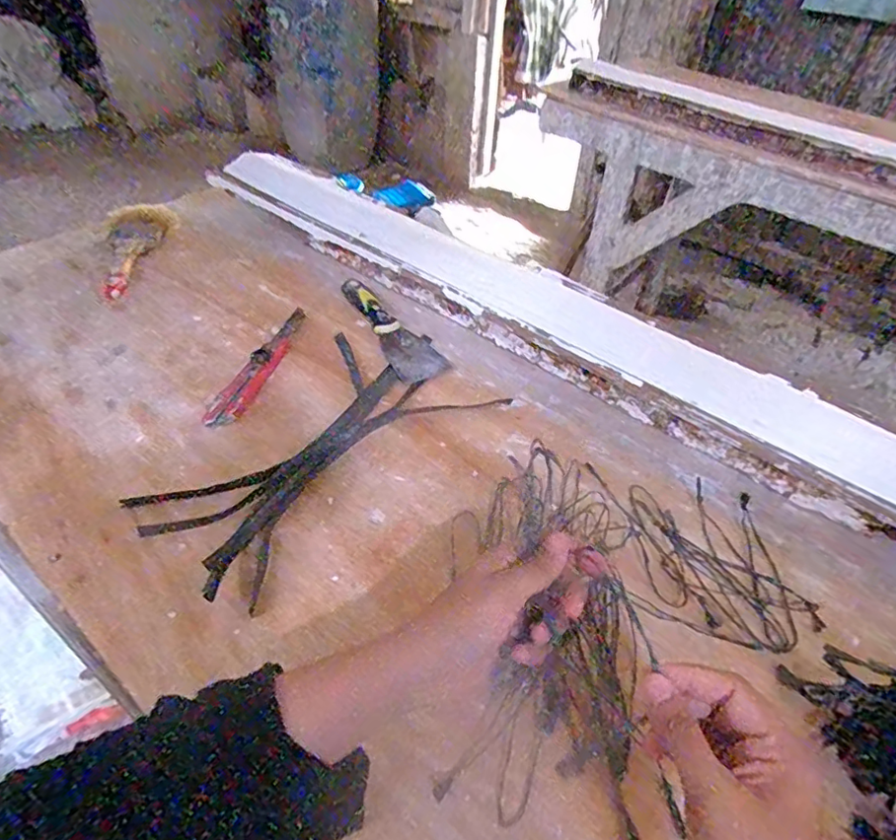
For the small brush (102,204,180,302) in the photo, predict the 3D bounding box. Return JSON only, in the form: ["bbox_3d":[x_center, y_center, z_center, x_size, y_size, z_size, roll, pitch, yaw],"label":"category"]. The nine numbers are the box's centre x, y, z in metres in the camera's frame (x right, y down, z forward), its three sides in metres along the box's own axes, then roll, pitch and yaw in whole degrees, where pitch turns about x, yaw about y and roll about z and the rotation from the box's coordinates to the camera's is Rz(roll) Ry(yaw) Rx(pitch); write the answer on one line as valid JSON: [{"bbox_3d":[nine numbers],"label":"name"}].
[{"bbox_3d":[-0.395,-0.221,0.730,0.075,0.032,0.198,-7,46,-13],"label":"small brush"}]

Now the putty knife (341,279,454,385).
[{"bbox_3d":[-0.061,-0.106,0.649,0.058,0.021,0.180,-18,50,-23],"label":"putty knife"}]

